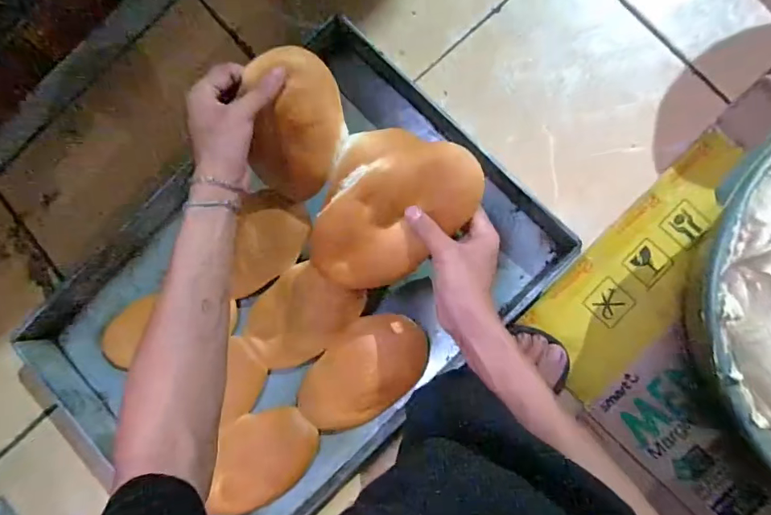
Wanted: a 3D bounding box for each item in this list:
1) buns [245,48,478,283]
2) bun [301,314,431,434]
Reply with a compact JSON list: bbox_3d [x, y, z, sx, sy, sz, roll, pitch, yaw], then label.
[{"bbox_3d":[-0.041,-0.079,0.475,0.233,0.072,0.212,41,121,-11],"label":"buns"},{"bbox_3d":[-0.030,0.143,0.582,0.177,0.039,0.103,-40,81,3],"label":"bun"}]

